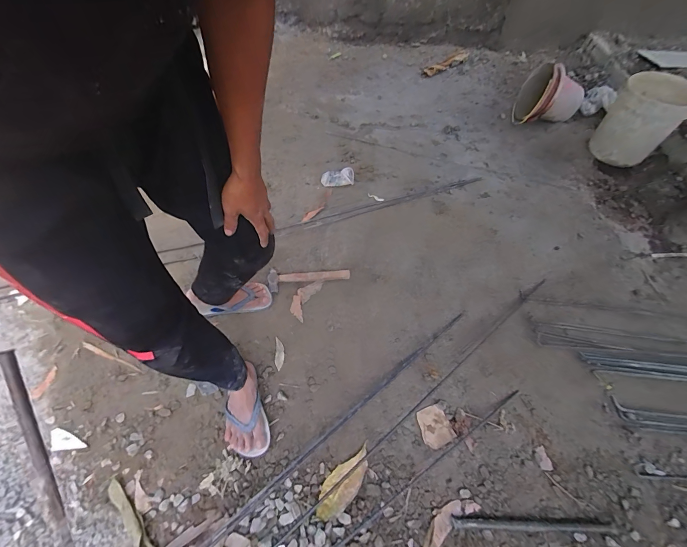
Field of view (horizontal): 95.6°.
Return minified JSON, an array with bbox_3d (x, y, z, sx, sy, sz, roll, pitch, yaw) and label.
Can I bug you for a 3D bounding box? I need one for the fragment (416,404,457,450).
[{"bbox_3d":[0.264,0.441,0.903,0.093,0.019,0.106,-15,57,-12],"label":"fragment"}]

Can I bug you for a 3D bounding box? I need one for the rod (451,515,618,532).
[{"bbox_3d":[0.467,0.621,0.767,0.394,0.014,0.015,2,56,0],"label":"rod"}]

